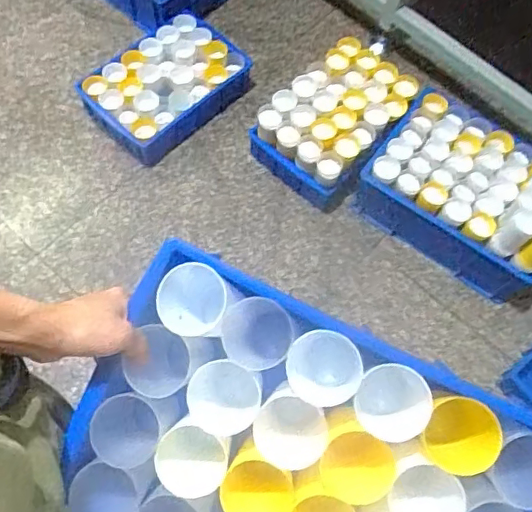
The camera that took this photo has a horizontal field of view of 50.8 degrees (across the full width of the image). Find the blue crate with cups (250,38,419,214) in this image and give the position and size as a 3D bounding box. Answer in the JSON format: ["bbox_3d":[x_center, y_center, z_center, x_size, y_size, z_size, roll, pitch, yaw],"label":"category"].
[{"bbox_3d":[0.177,-0.349,1.454,0.286,0.191,0.392,33,68,10],"label":"blue crate with cups"}]

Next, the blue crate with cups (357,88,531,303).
[{"bbox_3d":[0.490,-0.179,1.345,0.461,0.260,0.338,35,68,10],"label":"blue crate with cups"}]

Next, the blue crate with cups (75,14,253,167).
[{"bbox_3d":[-0.260,-0.456,1.491,0.272,0.109,0.404,43,70,13],"label":"blue crate with cups"}]

